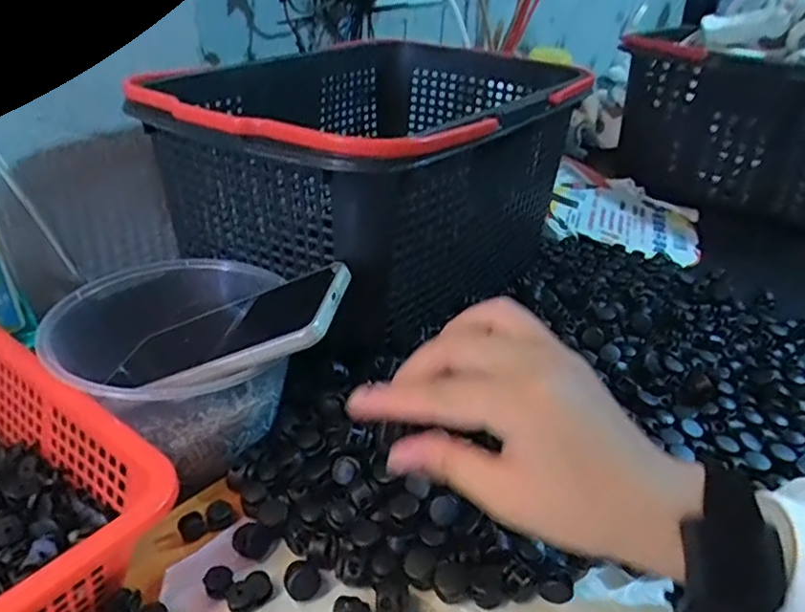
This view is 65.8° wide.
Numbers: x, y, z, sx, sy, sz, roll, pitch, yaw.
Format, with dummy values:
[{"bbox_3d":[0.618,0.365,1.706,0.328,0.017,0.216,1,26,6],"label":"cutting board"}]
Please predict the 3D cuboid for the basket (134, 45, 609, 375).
[{"bbox_3d":[-0.013,-0.117,0.513,0.245,0.137,0.339,19,34,23],"label":"basket"}]

